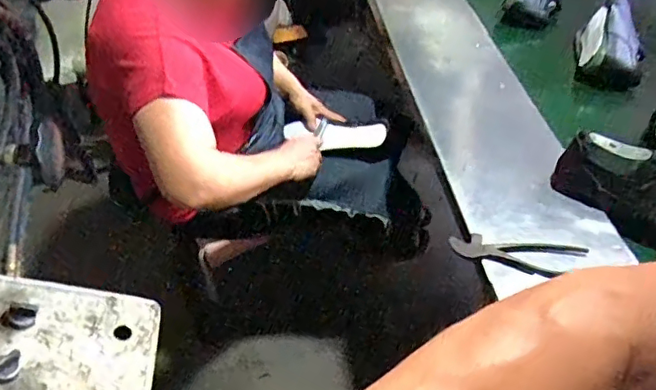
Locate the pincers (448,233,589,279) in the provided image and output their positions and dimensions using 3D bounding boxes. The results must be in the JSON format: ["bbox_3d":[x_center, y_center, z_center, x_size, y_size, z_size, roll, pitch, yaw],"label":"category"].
[{"bbox_3d":[0.281,0.084,0.843,0.191,0.019,0.055,10,46,10],"label":"pincers"}]

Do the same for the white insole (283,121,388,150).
[{"bbox_3d":[0.013,-0.129,1.218,0.223,0.014,0.054,4,86,15],"label":"white insole"}]

